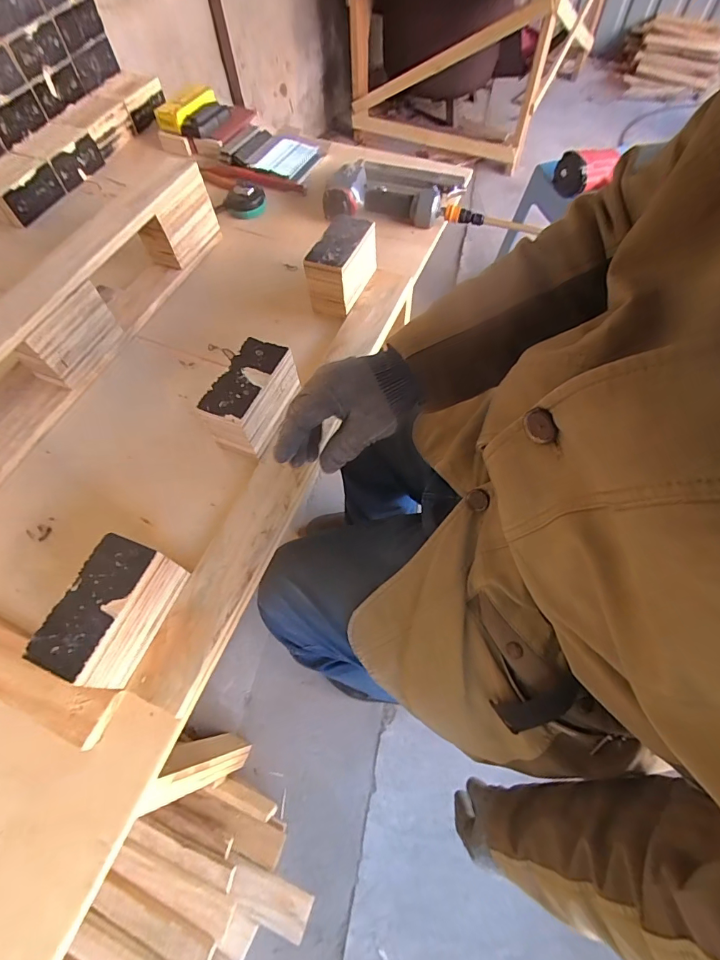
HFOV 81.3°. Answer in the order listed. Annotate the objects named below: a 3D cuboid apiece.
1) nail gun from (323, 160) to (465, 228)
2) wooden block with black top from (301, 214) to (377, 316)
[{"bbox_3d":[0.061,-0.515,0.748,0.247,0.057,0.136,-2,62,1],"label":"nail gun"},{"bbox_3d":[-0.024,-0.314,0.627,0.067,0.088,0.123,21,65,12],"label":"wooden block with black top"}]

